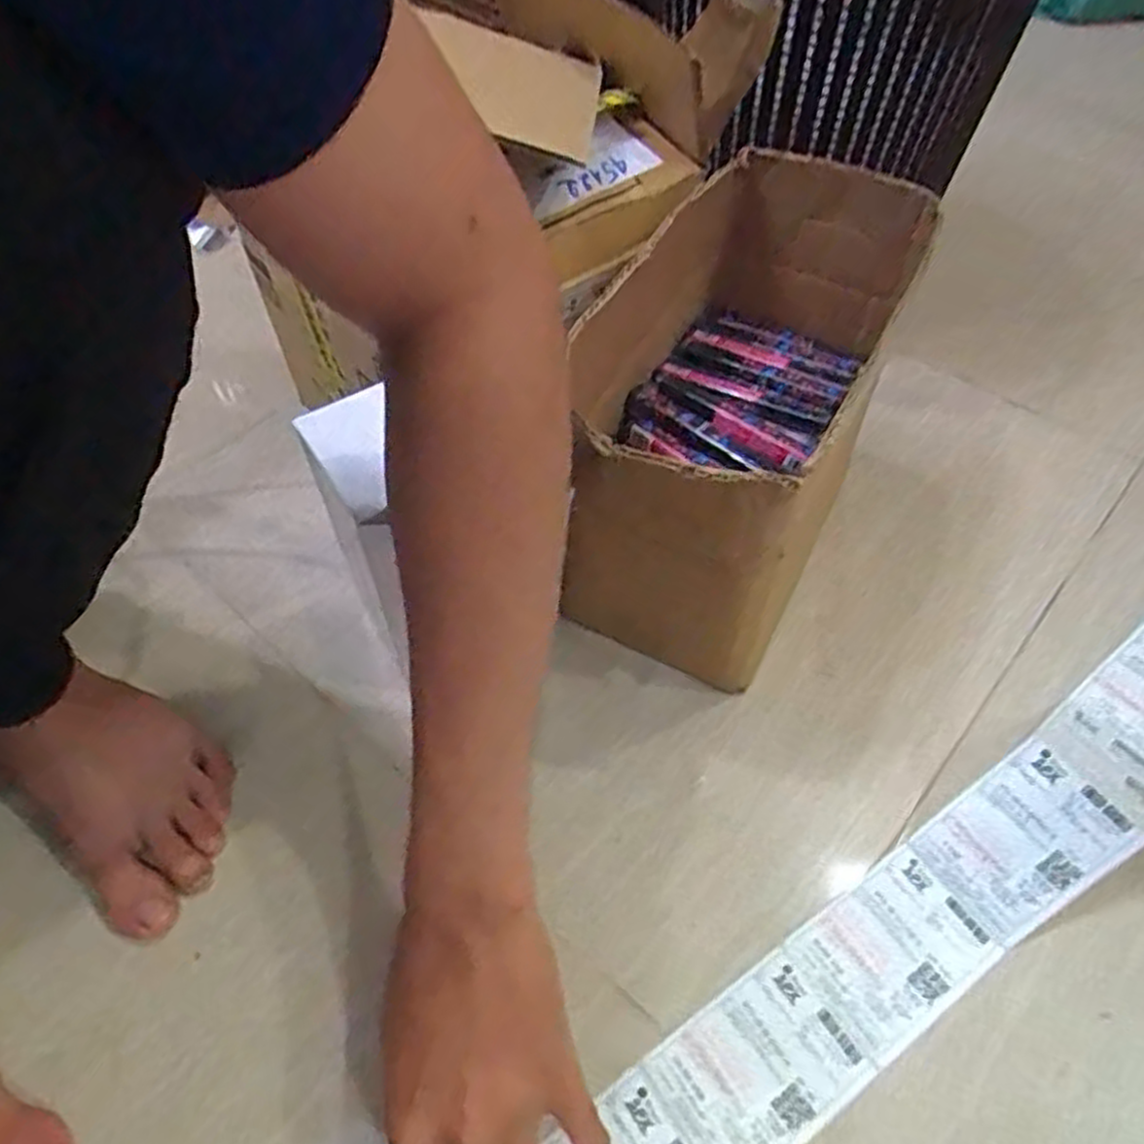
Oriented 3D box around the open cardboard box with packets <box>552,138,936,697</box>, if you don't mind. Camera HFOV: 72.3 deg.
[{"bbox_3d":[0.105,-0.105,0.545,0.170,0.228,0.321,21,57,15],"label":"open cardboard box with packets"}]

